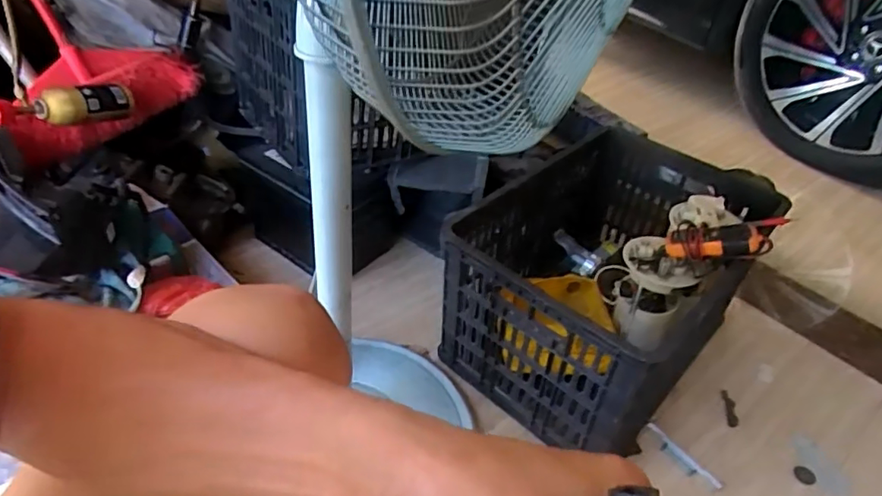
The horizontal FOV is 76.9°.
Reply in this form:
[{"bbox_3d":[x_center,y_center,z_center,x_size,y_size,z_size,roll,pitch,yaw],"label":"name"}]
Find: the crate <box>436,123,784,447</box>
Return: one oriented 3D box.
[{"bbox_3d":[0.283,0.019,0.916,0.358,0.231,0.515,32,48,29],"label":"crate"}]

